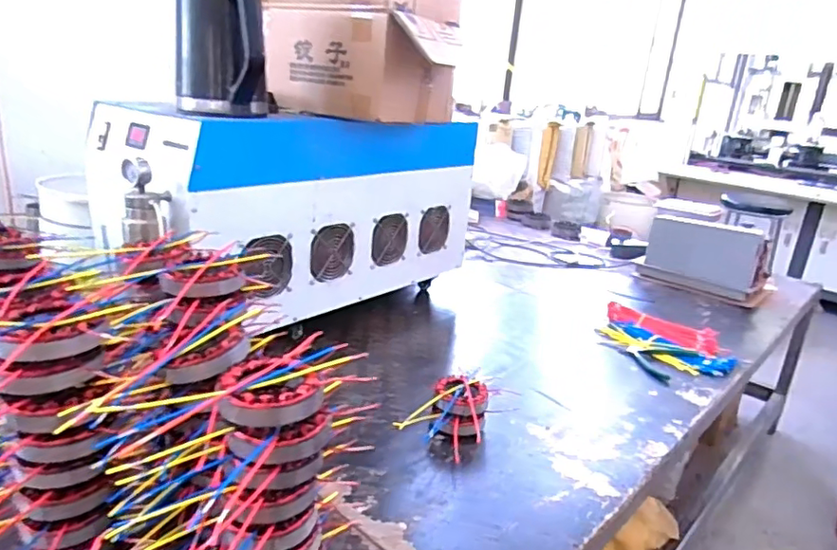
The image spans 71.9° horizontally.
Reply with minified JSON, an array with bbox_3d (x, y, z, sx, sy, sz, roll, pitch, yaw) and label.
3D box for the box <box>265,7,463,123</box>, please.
[{"bbox_3d":[-0.097,-0.404,1.129,0.328,0.175,0.229,16,21,28],"label":"box"}]

